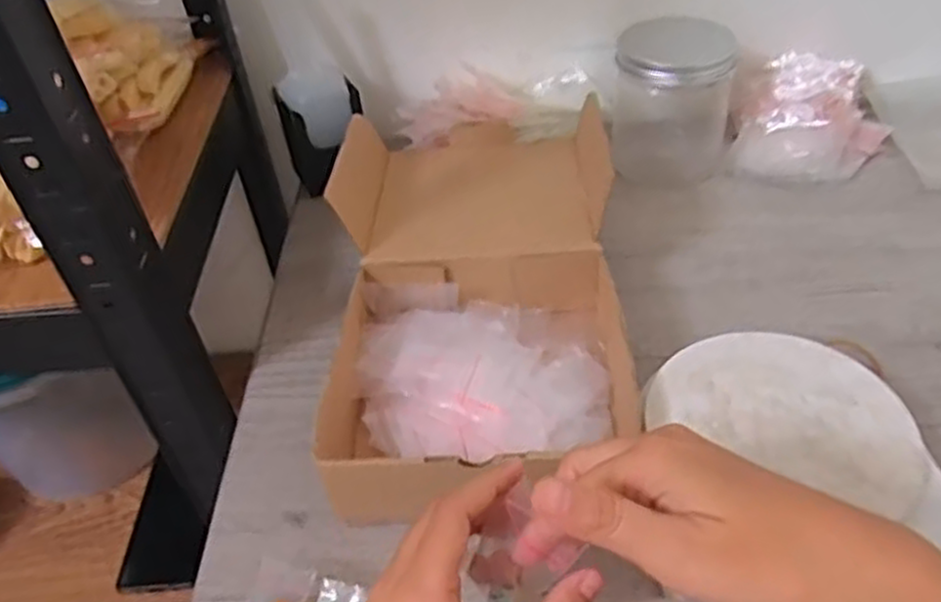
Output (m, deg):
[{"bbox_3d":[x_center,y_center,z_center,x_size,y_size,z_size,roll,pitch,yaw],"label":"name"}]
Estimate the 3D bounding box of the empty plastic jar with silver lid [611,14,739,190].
[{"bbox_3d":[0.159,-0.151,0.612,0.090,0.092,0.079,6,44,12],"label":"empty plastic jar with silver lid"}]

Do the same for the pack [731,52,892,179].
[{"bbox_3d":[0.279,-0.152,0.632,0.116,0.054,0.137,17,48,23],"label":"pack"}]

